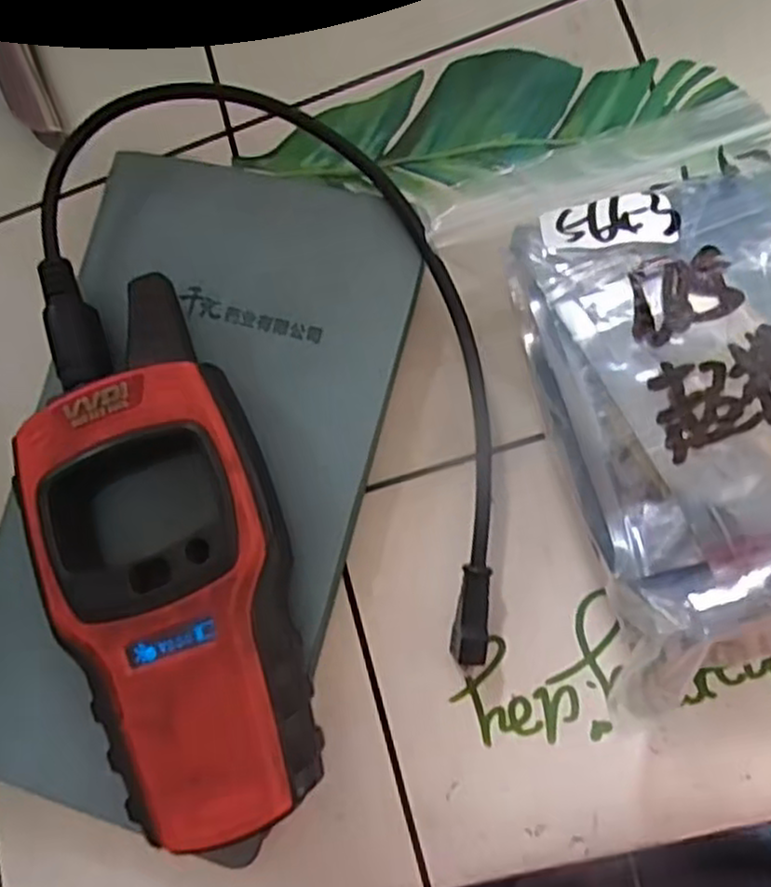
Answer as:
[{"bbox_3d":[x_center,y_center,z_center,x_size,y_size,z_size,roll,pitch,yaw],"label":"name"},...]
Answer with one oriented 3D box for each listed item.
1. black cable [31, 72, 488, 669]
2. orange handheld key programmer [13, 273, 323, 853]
[{"bbox_3d":[-0.022,-0.031,0.193,0.168,0.020,0.093,34,90,13],"label":"black cable"},{"bbox_3d":[-0.053,0.027,0.186,0.056,0.033,0.125,-21,80,7],"label":"orange handheld key programmer"}]

